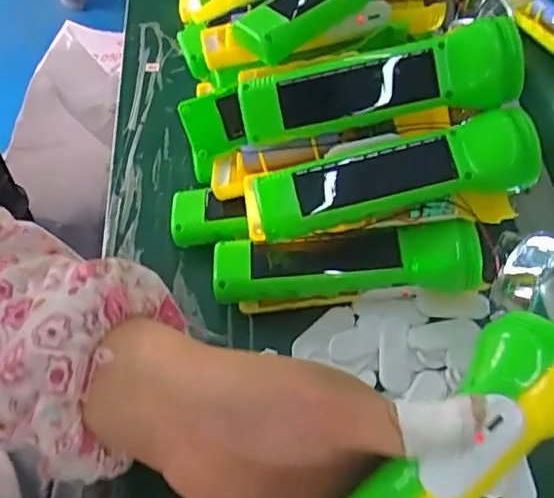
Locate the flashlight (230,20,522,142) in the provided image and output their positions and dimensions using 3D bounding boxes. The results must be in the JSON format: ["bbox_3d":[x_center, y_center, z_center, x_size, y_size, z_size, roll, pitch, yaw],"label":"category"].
[{"bbox_3d":[0.058,-0.103,0.338,0.160,0.048,0.052,-2,59,1],"label":"flashlight"}]

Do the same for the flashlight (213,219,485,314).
[{"bbox_3d":[0.043,0.011,0.359,0.165,0.040,0.040,-1,59,0],"label":"flashlight"}]

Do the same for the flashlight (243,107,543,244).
[{"bbox_3d":[0.065,-0.041,0.340,0.167,0.047,0.050,-5,59,-2],"label":"flashlight"}]

